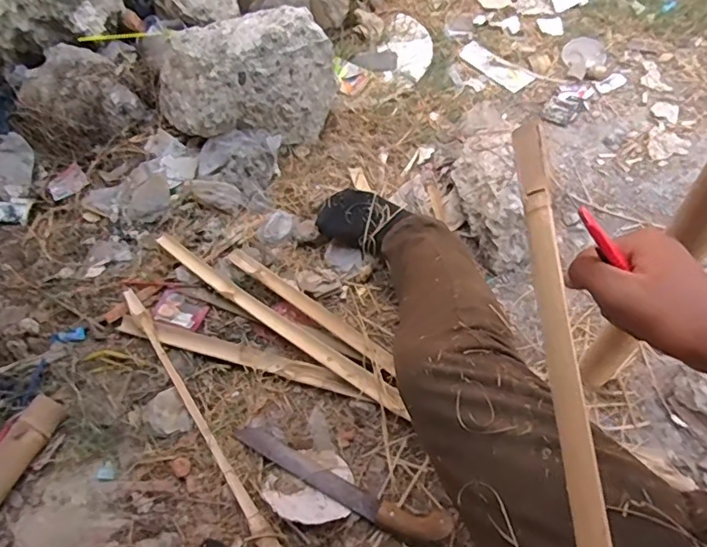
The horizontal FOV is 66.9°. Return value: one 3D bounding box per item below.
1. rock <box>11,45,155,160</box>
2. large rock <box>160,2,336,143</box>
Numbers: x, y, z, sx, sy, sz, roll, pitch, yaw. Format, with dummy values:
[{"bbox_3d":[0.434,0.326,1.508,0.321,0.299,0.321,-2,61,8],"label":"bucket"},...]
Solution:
[{"bbox_3d":[-0.578,-0.348,1.113,0.229,0.125,0.212,-37,60,-18],"label":"rock"},{"bbox_3d":[-0.230,-0.389,1.079,0.371,0.192,0.208,3,56,9],"label":"large rock"}]

